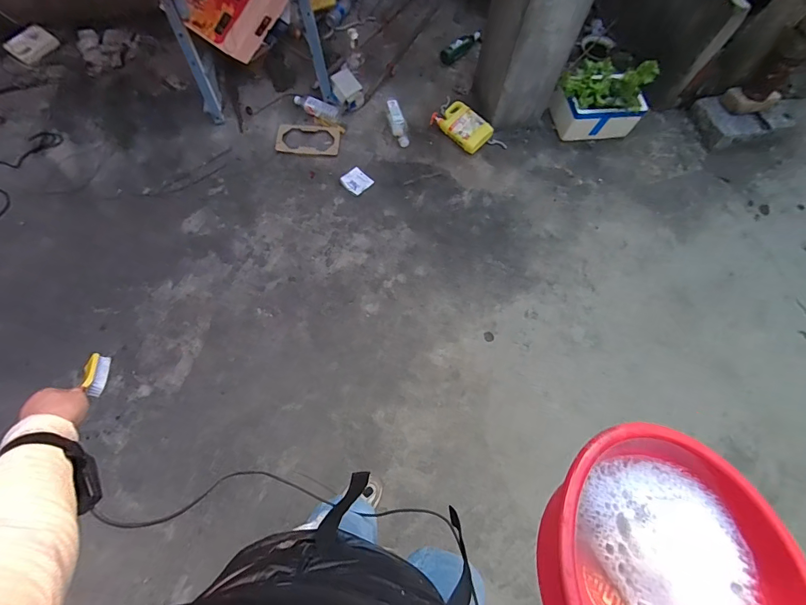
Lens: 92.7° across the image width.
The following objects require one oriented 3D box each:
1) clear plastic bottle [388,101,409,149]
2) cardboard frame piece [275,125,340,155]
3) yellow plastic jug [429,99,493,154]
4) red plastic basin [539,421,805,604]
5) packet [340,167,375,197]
[{"bbox_3d":[-0.023,-0.778,1.680,0.066,0.045,0.212,-16,85,-7],"label":"clear plastic bottle"},{"bbox_3d":[-0.408,-0.703,1.657,0.264,0.016,0.153,3,67,-1],"label":"cardboard frame piece"},{"bbox_3d":[0.262,-0.777,1.691,0.260,0.063,0.147,43,107,9],"label":"yellow plastic jug"},{"bbox_3d":[0.317,0.336,0.470,0.345,0.138,0.345,9,58,-15],"label":"red plastic basin"},{"bbox_3d":[-0.196,-0.511,1.619,0.104,0.013,0.109,41,72,14],"label":"packet"}]

